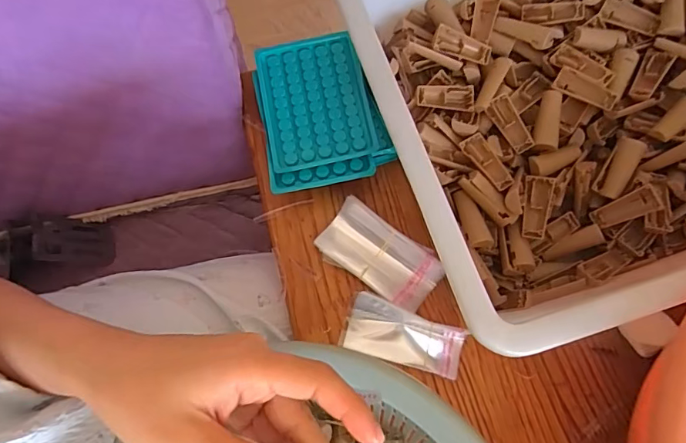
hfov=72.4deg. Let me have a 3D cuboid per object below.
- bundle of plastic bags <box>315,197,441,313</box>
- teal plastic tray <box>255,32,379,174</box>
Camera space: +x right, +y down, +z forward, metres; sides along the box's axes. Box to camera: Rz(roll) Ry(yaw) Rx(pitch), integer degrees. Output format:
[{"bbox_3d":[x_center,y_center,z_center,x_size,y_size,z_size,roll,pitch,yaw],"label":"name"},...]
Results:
[{"bbox_3d":[0.033,0.029,0.410,0.105,0.019,0.056,33,76,10],"label":"bundle of plastic bags"},{"bbox_3d":[-0.027,-0.111,0.435,0.095,0.012,0.127,-11,73,-3],"label":"teal plastic tray"}]

